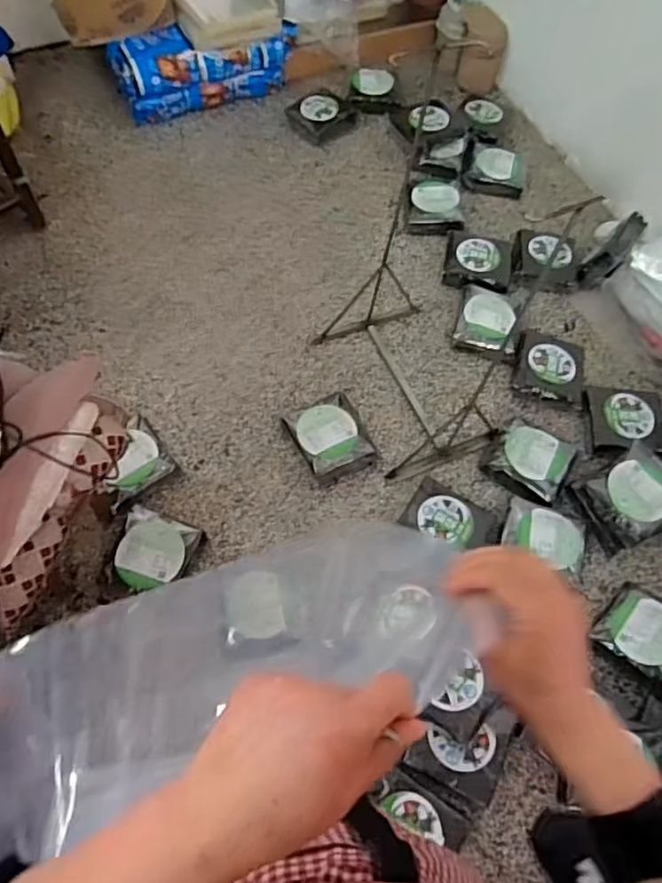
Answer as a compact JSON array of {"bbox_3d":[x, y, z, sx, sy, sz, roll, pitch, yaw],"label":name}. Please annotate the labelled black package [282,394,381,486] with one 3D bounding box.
[{"bbox_3d":[0.003,-0.021,1.604,0.182,0.095,0.215,-22,65,-15],"label":"labelled black package"}]

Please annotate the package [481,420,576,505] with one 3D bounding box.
[{"bbox_3d":[0.514,0.048,1.599,0.203,0.082,0.178,33,64,14],"label":"package"}]

